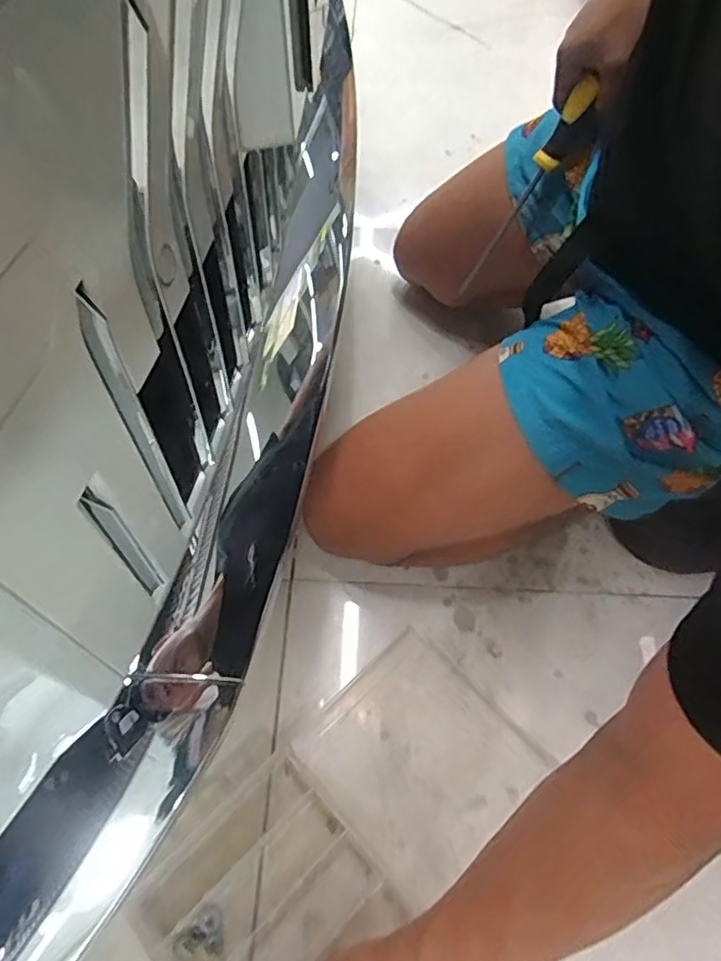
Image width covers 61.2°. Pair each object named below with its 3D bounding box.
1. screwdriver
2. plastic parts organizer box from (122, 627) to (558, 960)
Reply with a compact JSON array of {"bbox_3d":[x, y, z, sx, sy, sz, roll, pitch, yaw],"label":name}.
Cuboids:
[{"bbox_3d":[0.164,-0.290,0.624,0.038,0.218,0.038,0,53,-31],"label":"screwdriver"},{"bbox_3d":[0.019,0.337,0.529,0.348,0.027,0.271,-39,65,-22],"label":"plastic parts organizer box"}]

